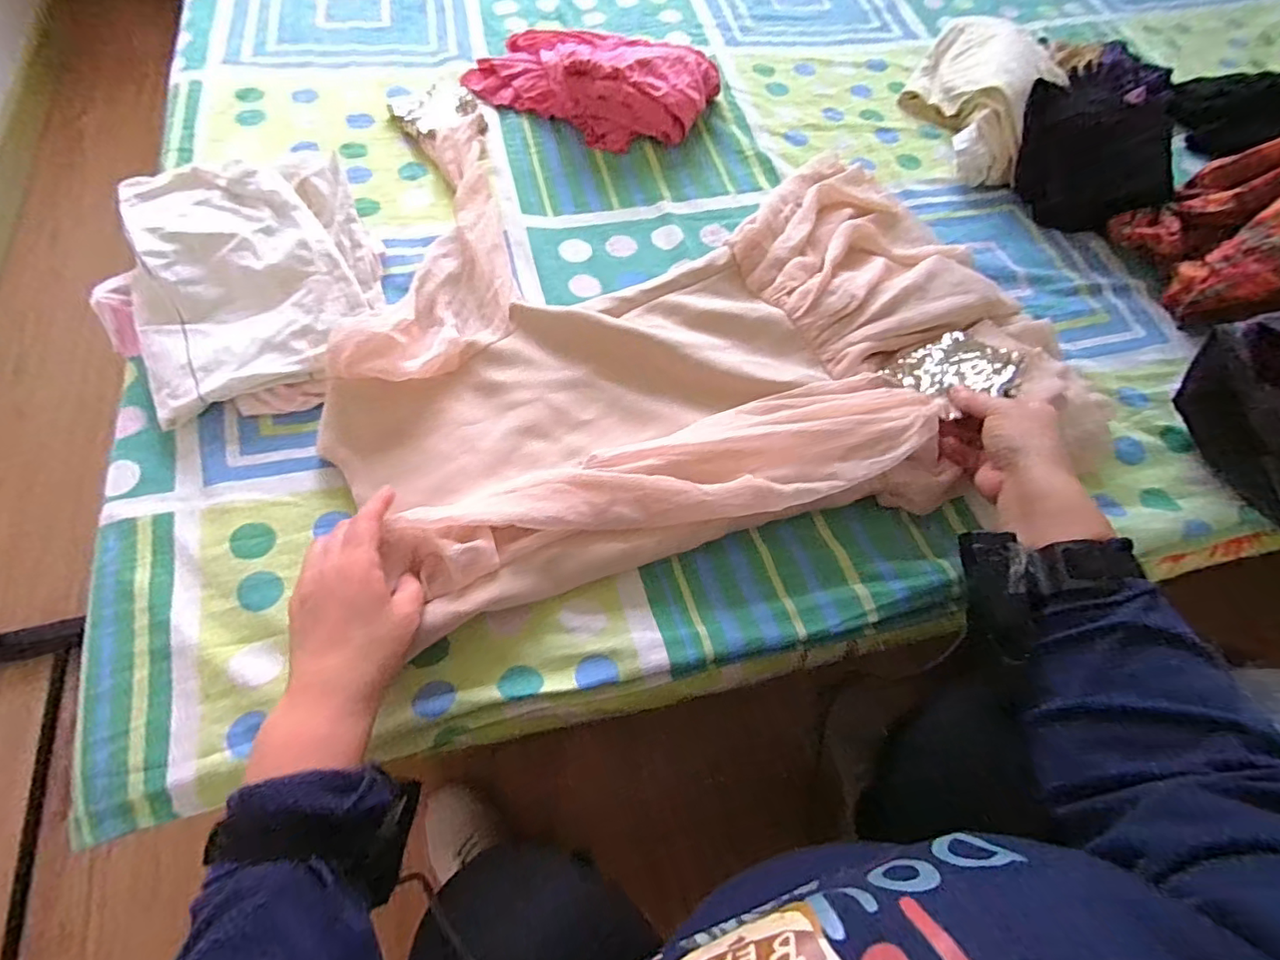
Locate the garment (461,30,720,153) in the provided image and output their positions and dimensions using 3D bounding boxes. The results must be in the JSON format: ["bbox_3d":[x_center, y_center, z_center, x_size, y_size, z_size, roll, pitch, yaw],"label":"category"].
[{"bbox_3d":[-0.062,-0.518,0.730,0.301,0.070,0.162,25,66,8],"label":"garment"}]

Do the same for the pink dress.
[{"bbox_3d":[0.044,-0.203,0.583,0.672,0.063,0.562,-14,67,-9],"label":"pink dress"}]

